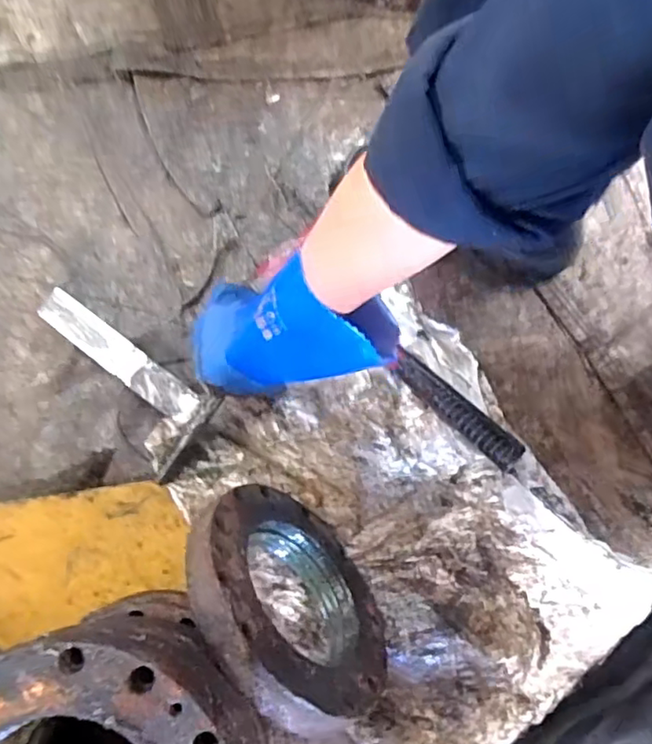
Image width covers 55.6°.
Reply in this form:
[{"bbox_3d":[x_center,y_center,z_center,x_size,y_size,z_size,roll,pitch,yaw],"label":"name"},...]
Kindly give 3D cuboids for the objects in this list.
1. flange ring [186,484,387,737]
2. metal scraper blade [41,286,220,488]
[{"bbox_3d":[-0.030,0.185,0.502,0.032,0.184,0.191,-41,107,18],"label":"flange ring"},{"bbox_3d":[-0.211,-0.001,0.628,0.233,0.022,0.086,38,78,18],"label":"metal scraper blade"}]

